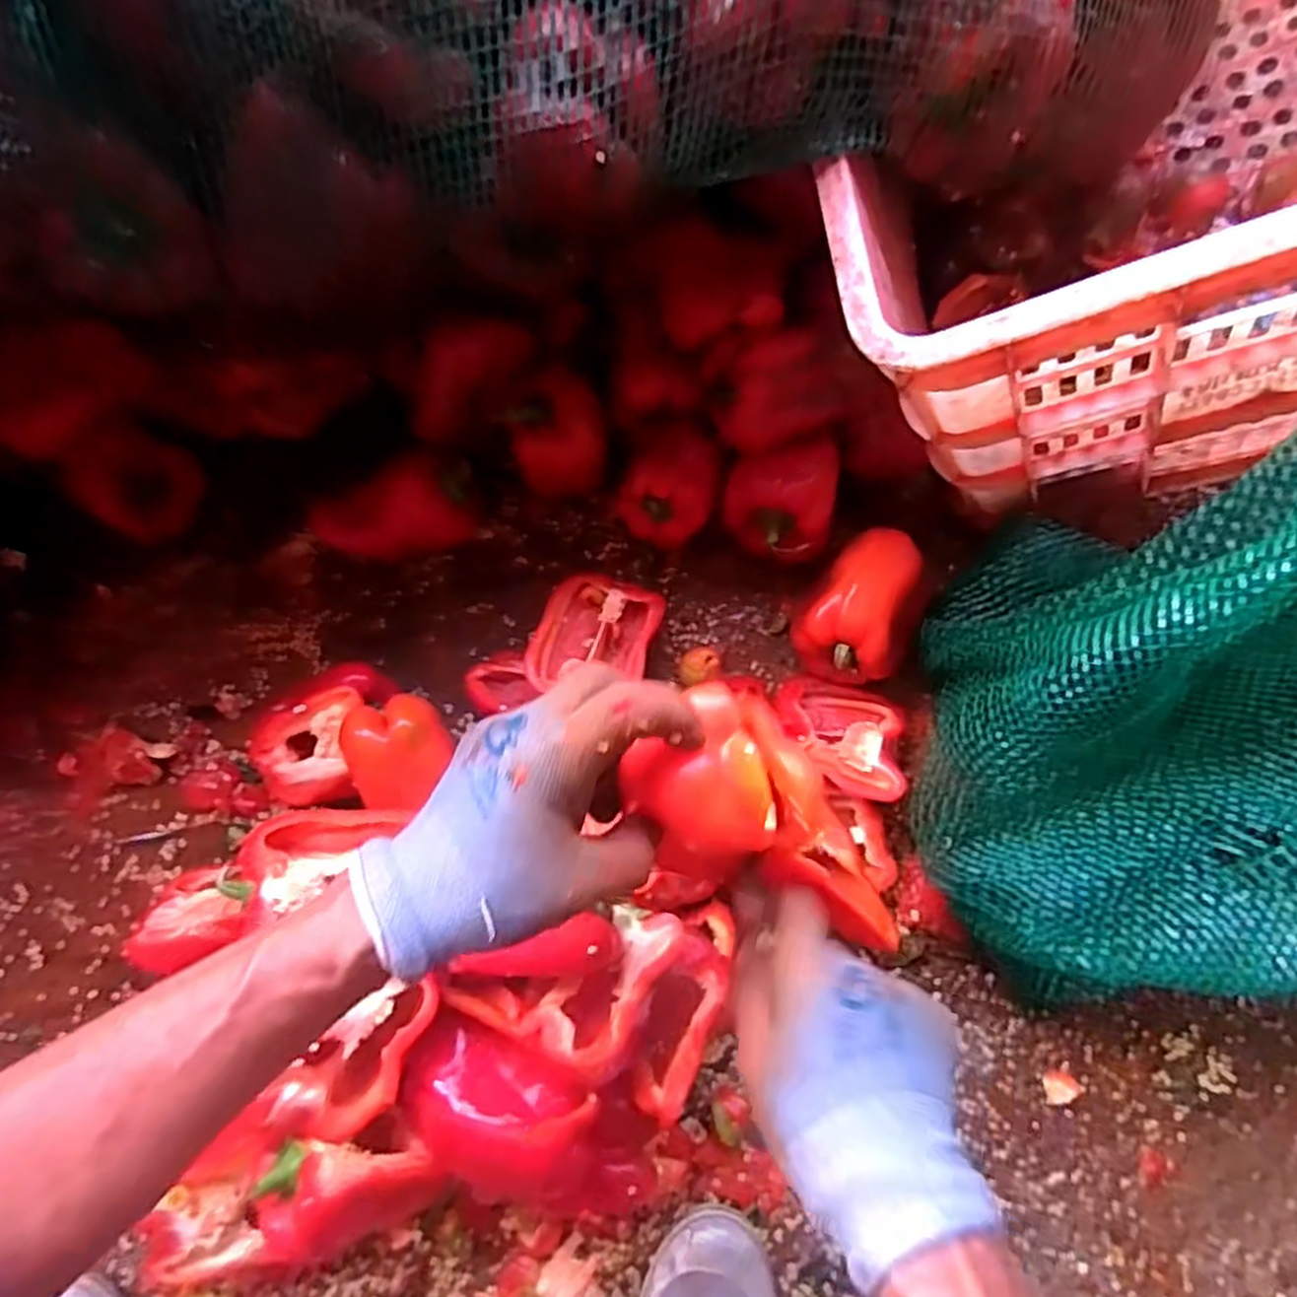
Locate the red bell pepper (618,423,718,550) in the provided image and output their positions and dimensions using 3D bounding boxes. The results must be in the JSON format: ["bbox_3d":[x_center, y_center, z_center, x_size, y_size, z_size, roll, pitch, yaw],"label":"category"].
[{"bbox_3d":[0.014,-0.120,0.568,0.070,0.059,0.081,14,79,4],"label":"red bell pepper"}]

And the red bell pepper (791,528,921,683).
[{"bbox_3d":[0.147,-0.026,0.550,0.062,0.068,0.098,28,80,6],"label":"red bell pepper"}]

